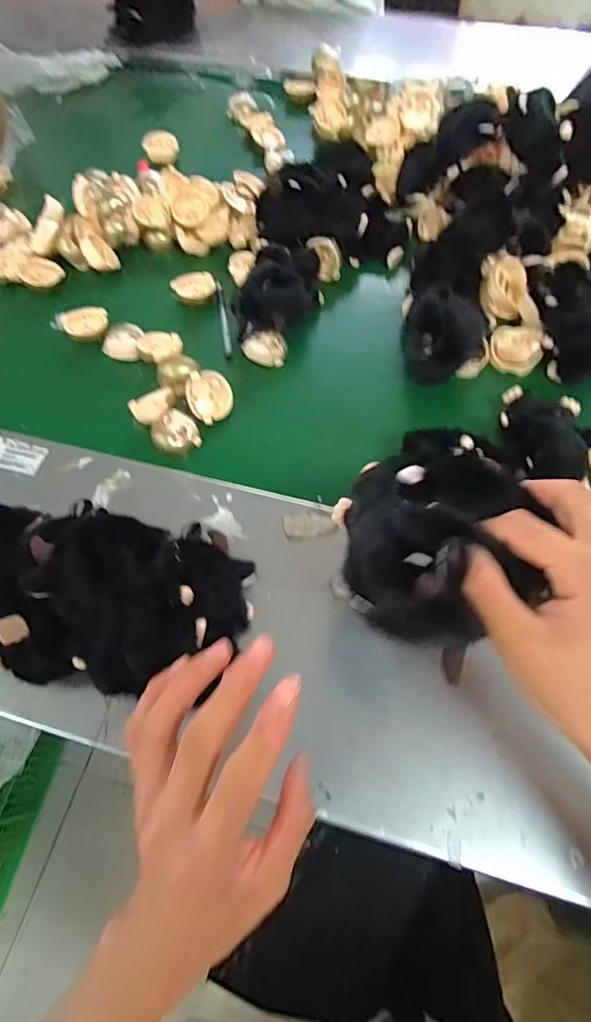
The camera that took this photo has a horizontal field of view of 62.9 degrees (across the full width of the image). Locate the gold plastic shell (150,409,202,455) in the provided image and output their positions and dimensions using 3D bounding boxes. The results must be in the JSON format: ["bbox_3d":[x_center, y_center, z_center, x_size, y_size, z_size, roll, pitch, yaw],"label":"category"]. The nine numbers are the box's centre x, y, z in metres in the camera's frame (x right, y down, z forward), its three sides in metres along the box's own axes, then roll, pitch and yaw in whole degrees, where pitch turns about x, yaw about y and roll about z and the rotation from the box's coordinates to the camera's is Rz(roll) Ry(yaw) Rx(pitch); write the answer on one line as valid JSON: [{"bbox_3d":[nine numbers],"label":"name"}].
[{"bbox_3d":[-0.127,-0.082,0.510,0.044,0.024,0.039,-28,67,-13],"label":"gold plastic shell"}]

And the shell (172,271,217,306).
[{"bbox_3d":[-0.126,-0.280,0.608,0.054,0.021,0.038,-20,65,-9],"label":"shell"}]

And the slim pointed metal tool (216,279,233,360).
[{"bbox_3d":[-0.087,-0.237,0.594,0.011,0.013,0.125,-8,64,-4],"label":"slim pointed metal tool"}]

